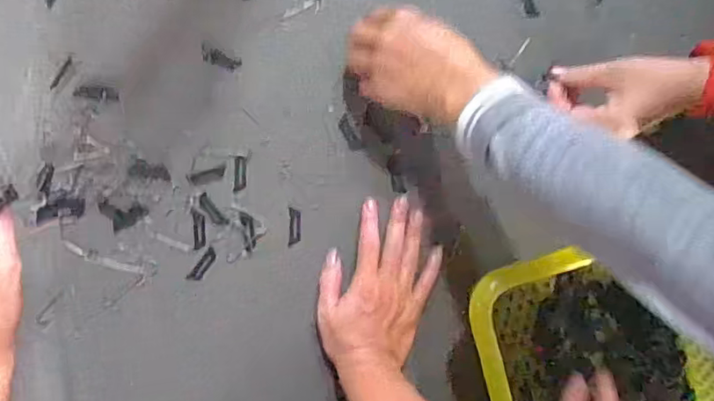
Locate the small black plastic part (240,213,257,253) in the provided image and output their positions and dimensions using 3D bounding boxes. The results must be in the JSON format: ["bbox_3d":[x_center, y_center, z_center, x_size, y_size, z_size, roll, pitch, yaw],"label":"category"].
[{"bbox_3d":[-0.097,0.028,0.524,0.011,0.004,0.036,-9,94,-9],"label":"small black plastic part"}]

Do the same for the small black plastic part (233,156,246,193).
[{"bbox_3d":[-0.104,-0.024,0.521,0.011,0.004,0.031,1,92,-9],"label":"small black plastic part"}]

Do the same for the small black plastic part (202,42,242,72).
[{"bbox_3d":[-0.119,-0.124,0.510,0.035,0.004,0.014,19,89,-10],"label":"small black plastic part"}]

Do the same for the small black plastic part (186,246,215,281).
[{"bbox_3d":[-0.136,0.058,0.517,0.011,0.004,0.034,38,86,-9],"label":"small black plastic part"}]

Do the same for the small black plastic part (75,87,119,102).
[{"bbox_3d":[-0.220,-0.090,0.494,0.035,0.004,0.011,8,91,-10],"label":"small black plastic part"}]

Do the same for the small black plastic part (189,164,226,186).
[{"bbox_3d":[-0.131,-0.022,0.517,0.032,0.004,0.012,-17,95,-8],"label":"small black plastic part"}]

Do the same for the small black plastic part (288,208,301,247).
[{"bbox_3d":[-0.056,0.024,0.529,0.011,0.004,0.034,1,93,-9],"label":"small black plastic part"}]

